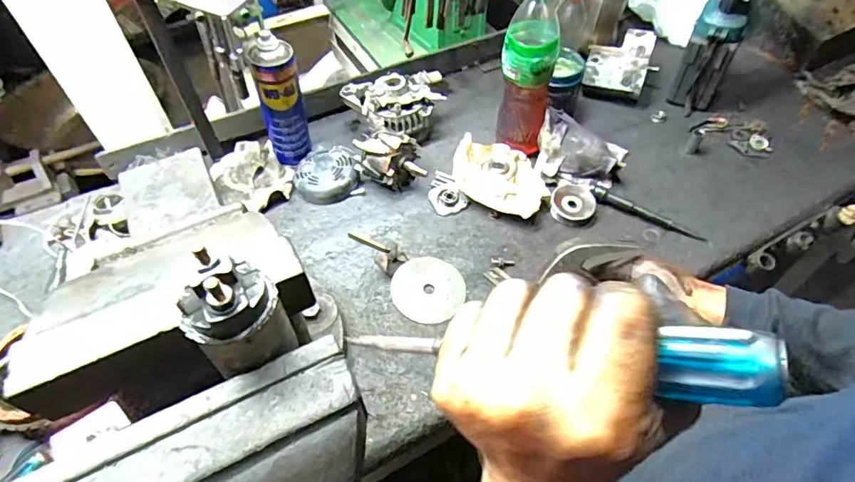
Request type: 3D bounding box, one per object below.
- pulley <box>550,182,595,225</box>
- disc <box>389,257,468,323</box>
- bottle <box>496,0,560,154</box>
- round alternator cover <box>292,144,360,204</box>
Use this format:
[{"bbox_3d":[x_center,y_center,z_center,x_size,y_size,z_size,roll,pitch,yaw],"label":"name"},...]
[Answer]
[{"bbox_3d":[0.231,-0.060,0.768,0.068,0.026,0.077,20,55,15],"label":"pulley"},{"bbox_3d":[0.001,0.066,0.682,0.096,0.008,0.100,5,60,-8],"label":"disc"},{"bbox_3d":[0.156,-0.258,0.761,0.082,0.264,0.074,15,53,11],"label":"bottle"},{"bbox_3d":[-0.165,-0.107,0.793,0.101,0.041,0.092,-12,53,-9],"label":"round alternator cover"}]

